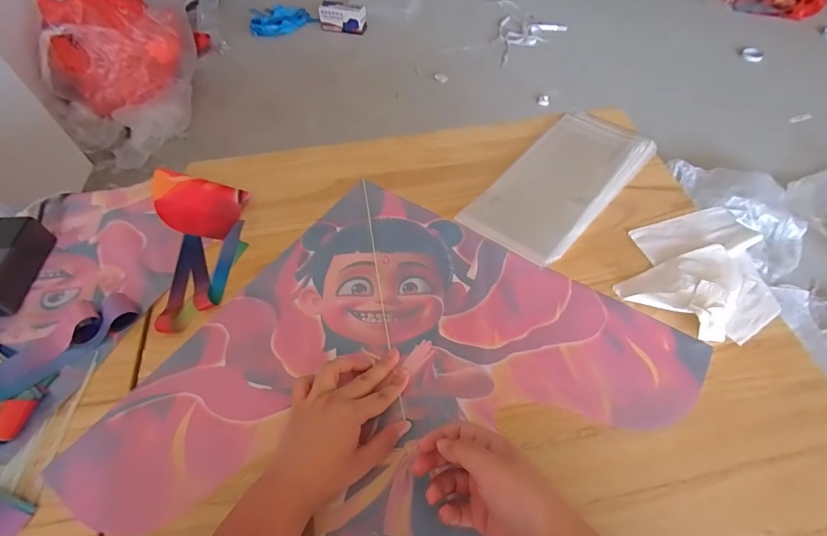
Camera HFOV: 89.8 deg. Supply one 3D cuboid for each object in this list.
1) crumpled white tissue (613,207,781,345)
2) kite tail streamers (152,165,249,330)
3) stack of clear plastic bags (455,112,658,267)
[{"bbox_3d":[0.386,-0.005,0.547,0.175,0.033,0.217,37,64,25],"label":"crumpled white tissue"},{"bbox_3d":[-0.309,-0.050,0.605,0.134,0.032,0.284,-17,56,-10],"label":"kite tail streamers"},{"bbox_3d":[0.233,-0.142,0.646,0.158,0.027,0.329,35,63,24],"label":"stack of clear plastic bags"}]

